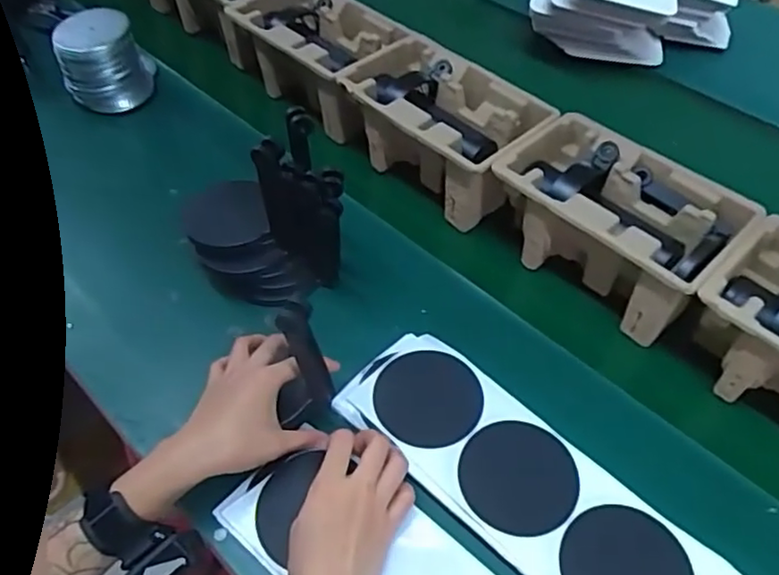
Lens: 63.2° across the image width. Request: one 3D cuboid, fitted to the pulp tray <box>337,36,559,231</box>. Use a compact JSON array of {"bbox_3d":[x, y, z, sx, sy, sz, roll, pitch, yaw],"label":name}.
[{"bbox_3d":[0.060,-0.176,0.745,0.146,0.122,0.225,-37,62,-28],"label":"pulp tray"}]

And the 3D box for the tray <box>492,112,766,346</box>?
[{"bbox_3d":[0.221,-0.060,0.651,0.223,0.123,0.146,38,59,24],"label":"tray"}]

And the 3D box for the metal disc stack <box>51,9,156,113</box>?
[{"bbox_3d":[-0.374,-0.304,0.833,0.110,0.103,0.087,-17,54,-16],"label":"metal disc stack"}]

